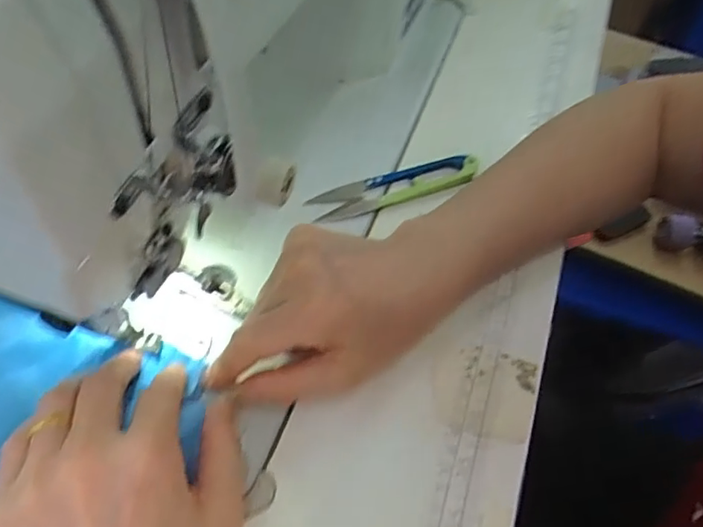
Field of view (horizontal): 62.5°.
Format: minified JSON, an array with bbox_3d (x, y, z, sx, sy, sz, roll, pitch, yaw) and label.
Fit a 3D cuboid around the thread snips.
[{"bbox_3d":[0.030,-0.052,0.383,0.113,0.013,0.024,-16,57,-15],"label":"thread snips"}]

